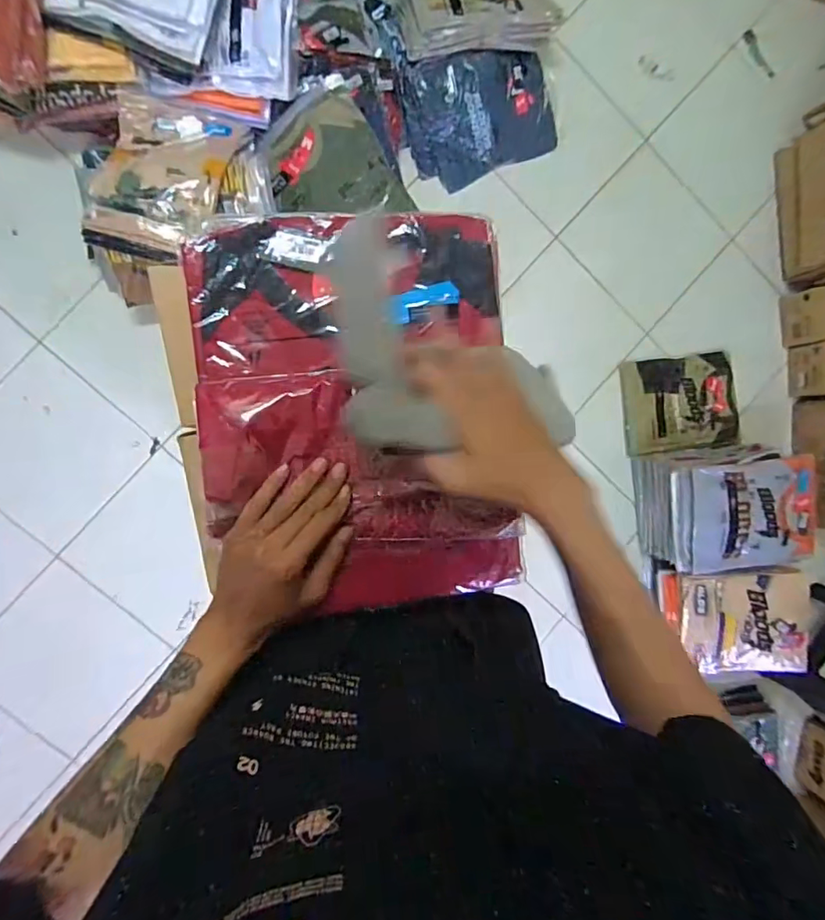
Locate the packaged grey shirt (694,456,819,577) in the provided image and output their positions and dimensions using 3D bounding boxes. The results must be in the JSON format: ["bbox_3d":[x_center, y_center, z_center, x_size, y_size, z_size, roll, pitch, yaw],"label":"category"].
[{"bbox_3d":[0.901,0.150,1.350,0.365,0.048,0.296,-10,98,-1],"label":"packaged grey shirt"}]

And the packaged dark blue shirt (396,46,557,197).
[{"bbox_3d":[0.189,-0.956,1.423,0.407,0.031,0.298,-19,117,-3],"label":"packaged dark blue shirt"}]

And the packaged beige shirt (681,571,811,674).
[{"bbox_3d":[0.918,0.454,1.417,0.318,0.025,0.300,-4,100,10],"label":"packaged beige shirt"}]

